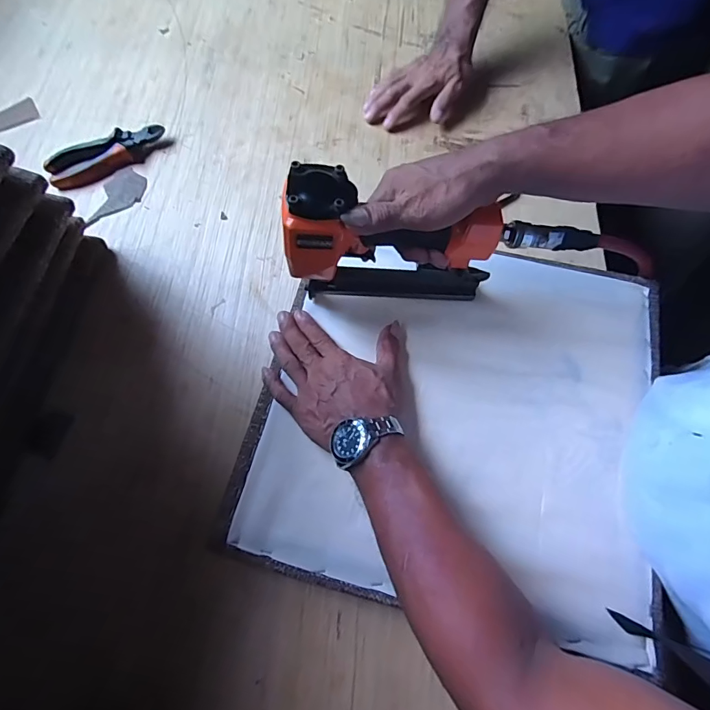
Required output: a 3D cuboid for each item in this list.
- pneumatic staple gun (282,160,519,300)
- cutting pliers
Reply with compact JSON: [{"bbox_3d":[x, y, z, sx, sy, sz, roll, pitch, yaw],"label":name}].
[{"bbox_3d":[0.039,-0.104,0.412,0.192,0.155,0.055,1,72,1],"label":"pneumatic staple gun"},{"bbox_3d":[-0.357,-0.289,0.614,0.166,0.024,0.050,-28,70,-9],"label":"cutting pliers"}]

